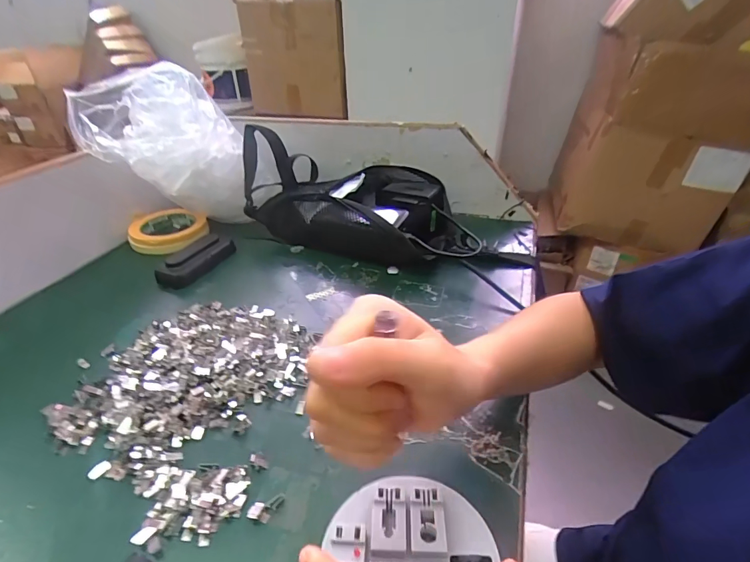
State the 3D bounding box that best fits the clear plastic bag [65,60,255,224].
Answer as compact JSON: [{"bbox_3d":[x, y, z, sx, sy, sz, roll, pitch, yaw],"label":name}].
[{"bbox_3d":[-0.276,-0.169,0.556,0.185,0.206,0.132,-20,38,-25],"label":"clear plastic bag"}]

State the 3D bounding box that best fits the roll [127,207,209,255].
[{"bbox_3d":[-0.309,-0.076,0.615,0.108,0.029,0.108,-13,35,-17],"label":"roll"}]

